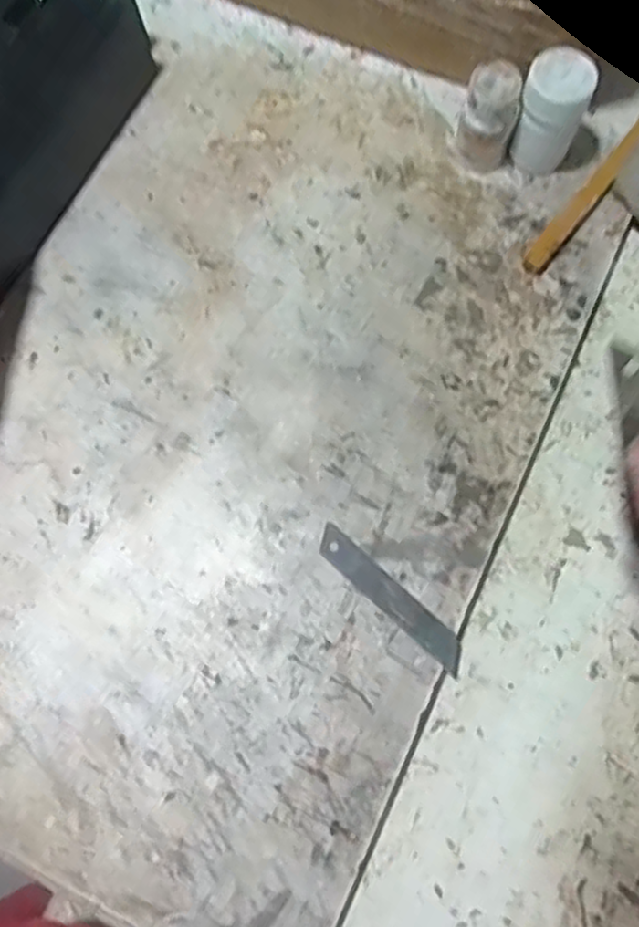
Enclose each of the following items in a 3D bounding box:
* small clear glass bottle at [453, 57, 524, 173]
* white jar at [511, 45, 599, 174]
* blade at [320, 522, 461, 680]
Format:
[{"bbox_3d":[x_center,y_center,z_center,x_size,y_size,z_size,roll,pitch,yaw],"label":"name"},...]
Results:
[{"bbox_3d":[0.103,-0.209,0.433,0.033,0.061,0.031,0,75,1],"label":"small clear glass bottle"},{"bbox_3d":[0.139,-0.209,0.427,0.038,0.065,0.037,0,75,1],"label":"white jar"},{"bbox_3d":[0.040,0.075,0.390,0.103,0.004,0.018,41,80,10],"label":"blade"}]

